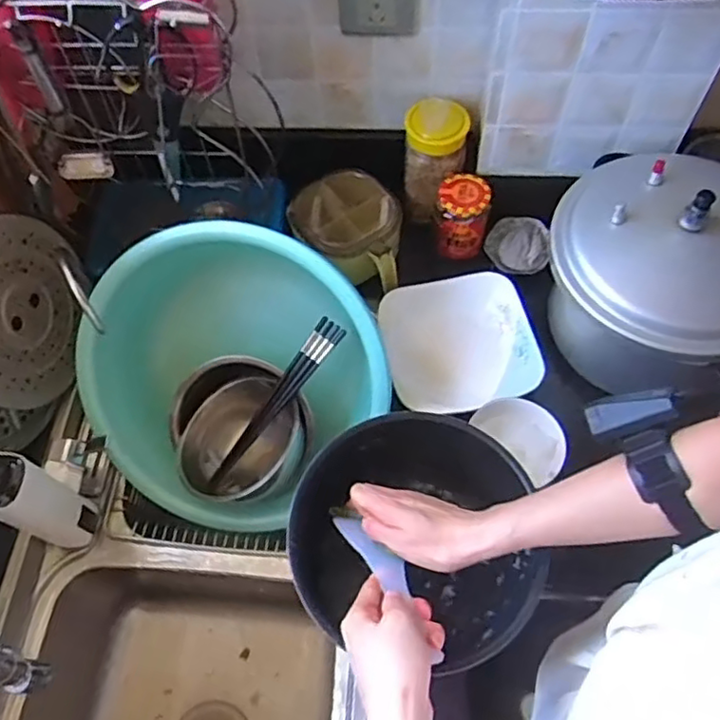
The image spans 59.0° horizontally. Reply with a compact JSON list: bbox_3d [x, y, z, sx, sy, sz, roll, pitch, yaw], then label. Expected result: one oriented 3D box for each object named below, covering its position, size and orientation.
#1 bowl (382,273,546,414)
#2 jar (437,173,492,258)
[{"bbox_3d":[0.131,-0.016,0.825,0.182,0.075,0.172,-14,63,-4],"label":"bowl"},{"bbox_3d":[0.137,-0.193,0.860,0.064,0.099,0.065,-1,62,2],"label":"jar"}]

